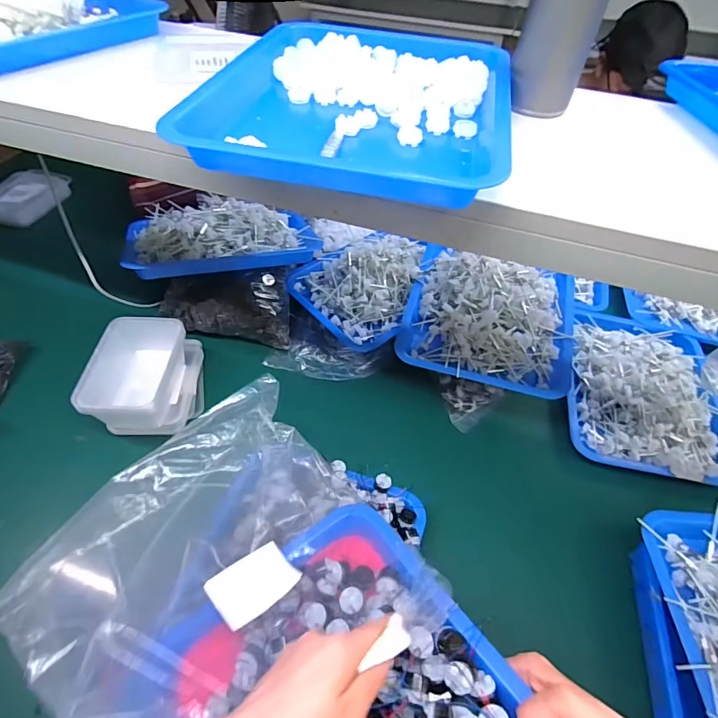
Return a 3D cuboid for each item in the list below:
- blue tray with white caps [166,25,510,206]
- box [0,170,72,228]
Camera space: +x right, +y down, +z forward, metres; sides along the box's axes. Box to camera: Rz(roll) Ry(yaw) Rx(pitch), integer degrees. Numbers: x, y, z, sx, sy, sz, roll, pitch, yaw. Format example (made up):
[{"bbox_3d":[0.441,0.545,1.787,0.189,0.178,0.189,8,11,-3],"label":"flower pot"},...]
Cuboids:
[{"bbox_3d":[0.002,-0.249,0.420,0.272,0.034,0.318,11,51,6],"label":"blue tray with white caps"},{"bbox_3d":[-0.757,-0.371,0.994,0.125,0.049,0.173,6,50,2],"label":"box"}]

